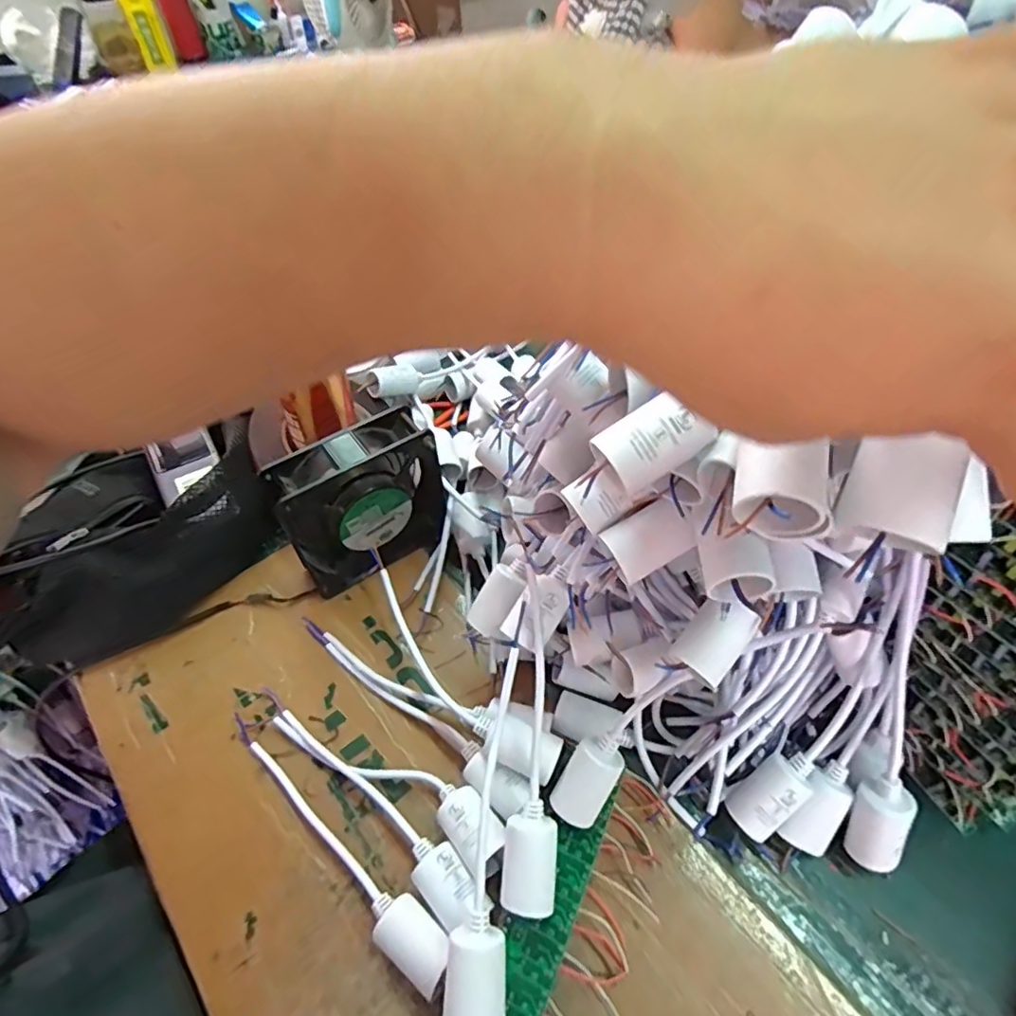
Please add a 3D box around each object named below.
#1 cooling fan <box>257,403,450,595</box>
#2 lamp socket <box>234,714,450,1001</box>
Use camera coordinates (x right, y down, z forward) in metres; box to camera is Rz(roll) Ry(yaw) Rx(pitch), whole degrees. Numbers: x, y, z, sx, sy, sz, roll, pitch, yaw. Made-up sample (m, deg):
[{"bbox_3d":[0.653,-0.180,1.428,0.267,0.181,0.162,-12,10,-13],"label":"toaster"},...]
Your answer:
[{"bbox_3d":[-0.108,-0.004,0.445,0.119,0.119,0.042,-30,57,-20],"label":"cooling fan"},{"bbox_3d":[-0.109,0.194,0.347,0.202,0.027,0.027,35,60,25],"label":"lamp socket"}]

